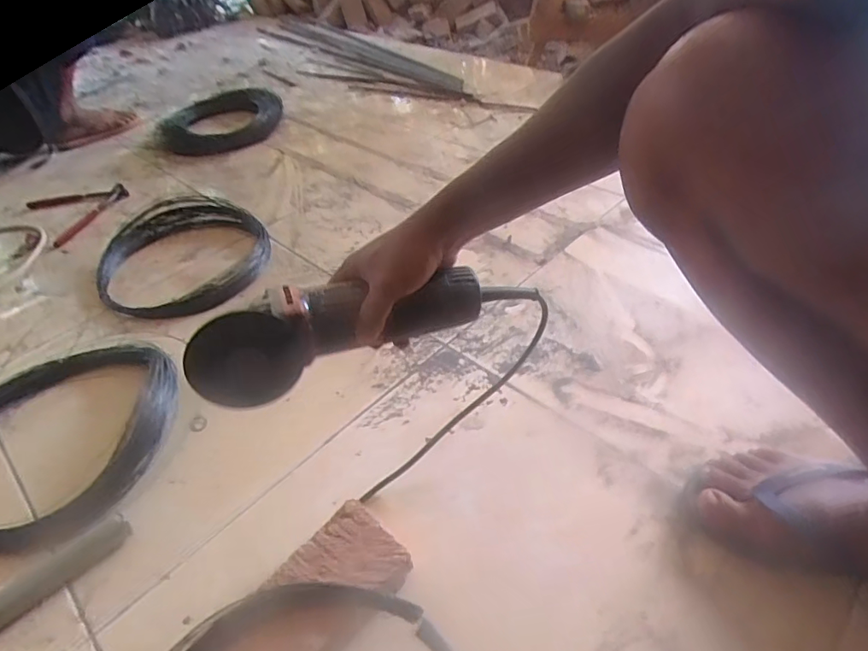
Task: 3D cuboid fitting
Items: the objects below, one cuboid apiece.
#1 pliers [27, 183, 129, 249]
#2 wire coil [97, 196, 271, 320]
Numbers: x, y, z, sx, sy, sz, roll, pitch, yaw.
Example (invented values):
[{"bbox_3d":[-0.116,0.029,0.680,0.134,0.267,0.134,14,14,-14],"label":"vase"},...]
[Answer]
[{"bbox_3d":[-0.674,-0.232,1.002,0.157,0.017,0.171,-34,49,-26],"label":"pliers"},{"bbox_3d":[-0.404,-0.115,0.835,0.264,0.059,0.241,-4,43,4],"label":"wire coil"}]

